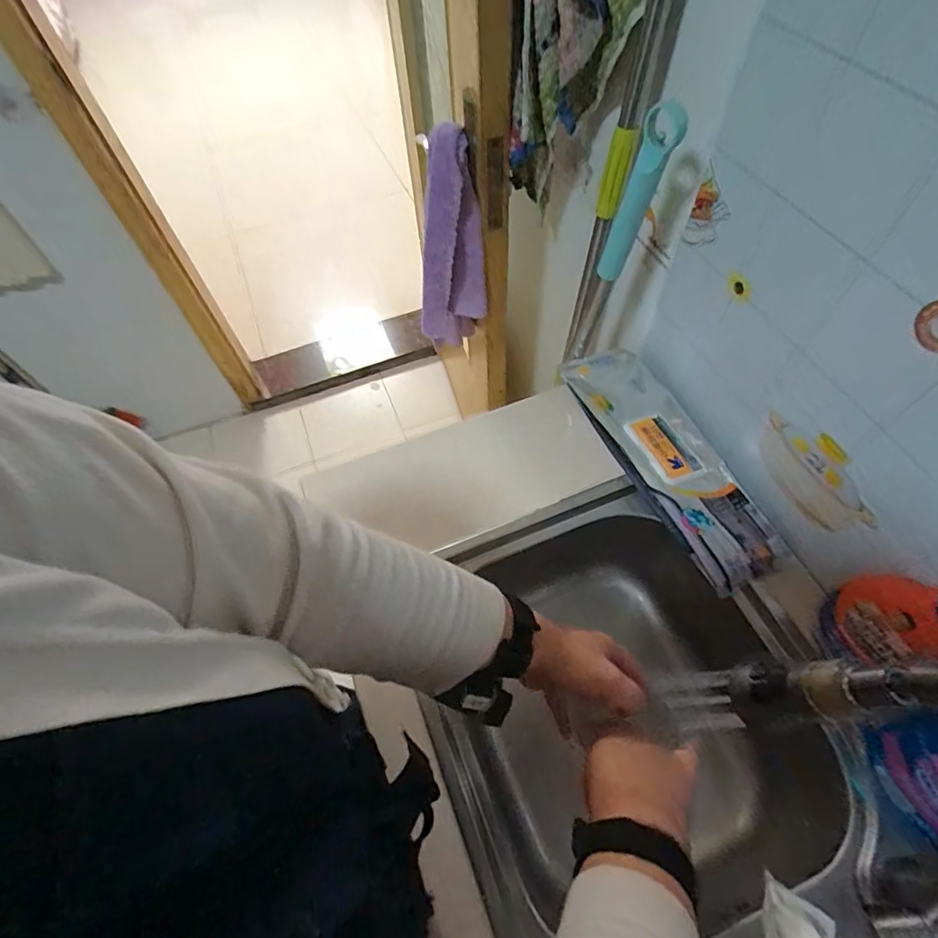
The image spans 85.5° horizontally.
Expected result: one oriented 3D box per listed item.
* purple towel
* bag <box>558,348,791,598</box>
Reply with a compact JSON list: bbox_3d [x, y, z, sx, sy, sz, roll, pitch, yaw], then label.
[{"bbox_3d":[-0.031,-0.323,0.776,0.110,0.347,0.074,7,59,8],"label":"purple towel"},{"bbox_3d":[0.246,-0.022,0.636,0.109,0.044,0.352,-21,59,-10],"label":"bag"}]

